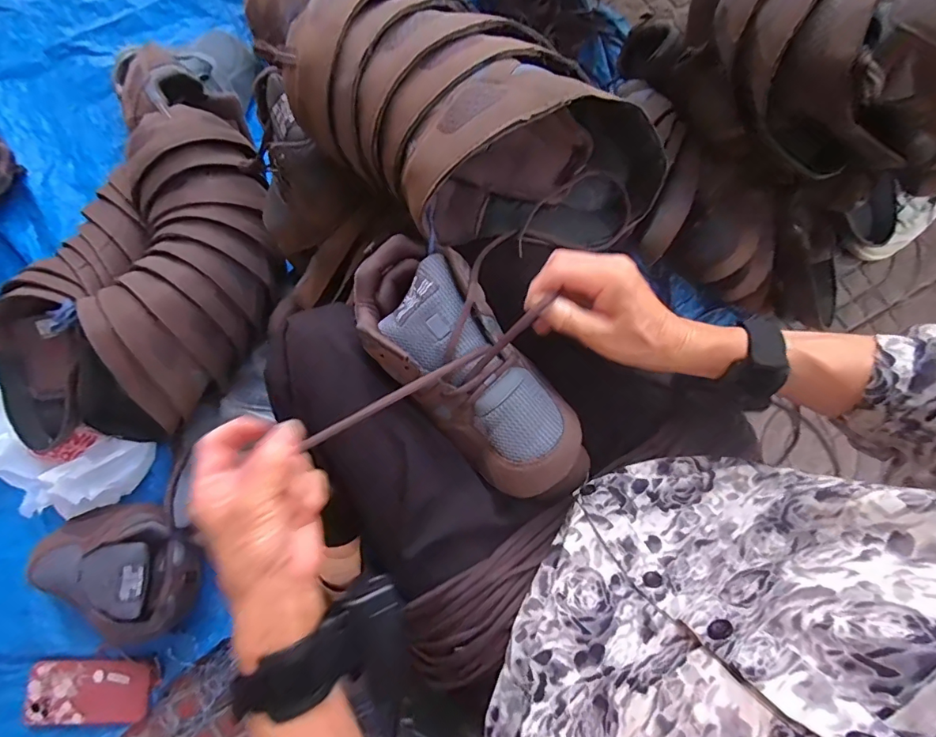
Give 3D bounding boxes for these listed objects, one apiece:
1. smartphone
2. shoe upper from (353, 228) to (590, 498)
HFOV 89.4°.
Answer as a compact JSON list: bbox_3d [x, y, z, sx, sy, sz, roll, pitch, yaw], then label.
[{"bbox_3d":[-0.531,0.454,0.663,0.169,0.011,0.076,-1,70,1],"label":"smartphone"},{"bbox_3d":[0.000,0.002,0.373,0.094,0.063,0.239,-38,82,-7],"label":"shoe upper"}]

